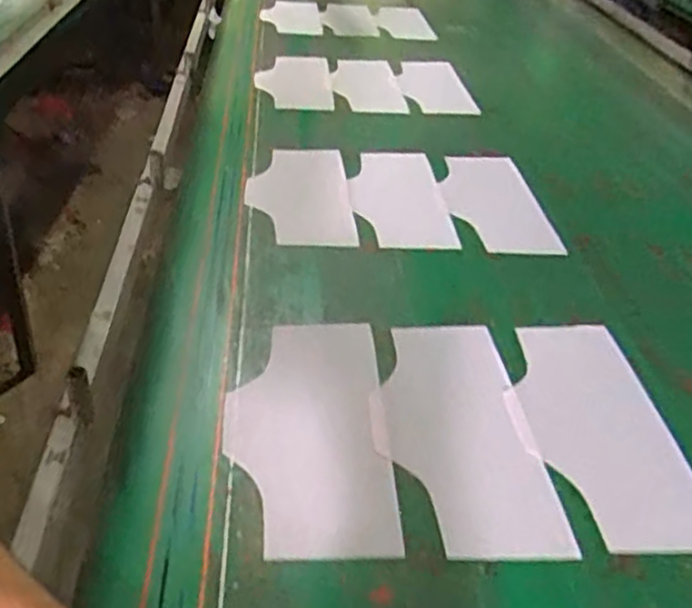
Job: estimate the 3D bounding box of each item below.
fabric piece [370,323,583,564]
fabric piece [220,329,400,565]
[{"bbox_3d":[0.112,0.130,0.753,0.158,0.010,0.321,-3,37,-8],"label":"fabric piece"},{"bbox_3d":[-0.041,0.127,0.746,0.162,0.009,0.322,-1,37,-5],"label":"fabric piece"}]

